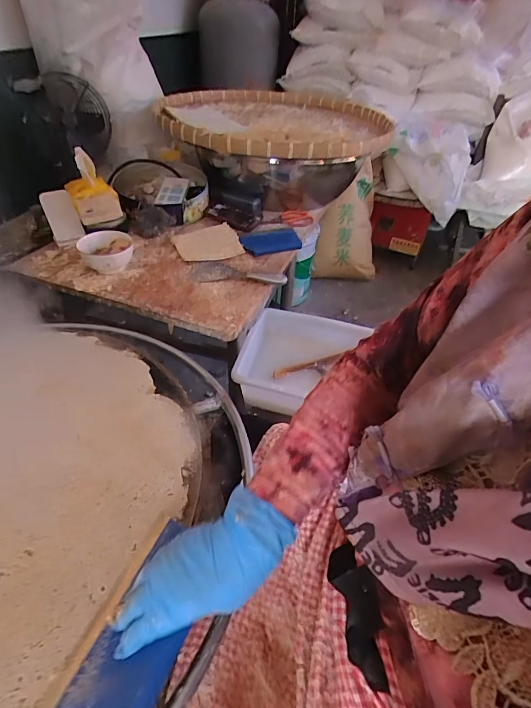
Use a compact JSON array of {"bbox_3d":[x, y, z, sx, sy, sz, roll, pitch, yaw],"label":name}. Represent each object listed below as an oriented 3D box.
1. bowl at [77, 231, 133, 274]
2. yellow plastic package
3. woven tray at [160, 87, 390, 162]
[{"bbox_3d":[-0.366,-0.226,0.891,0.120,0.065,0.128,-8,44,-14],"label":"bowl"},{"bbox_3d":[-0.447,-0.421,0.994,0.106,0.156,0.167,-22,49,-26],"label":"yellow plastic package"},{"bbox_3d":[0.052,-0.664,1.127,0.646,0.082,0.598,-13,46,-18],"label":"woven tray"}]

